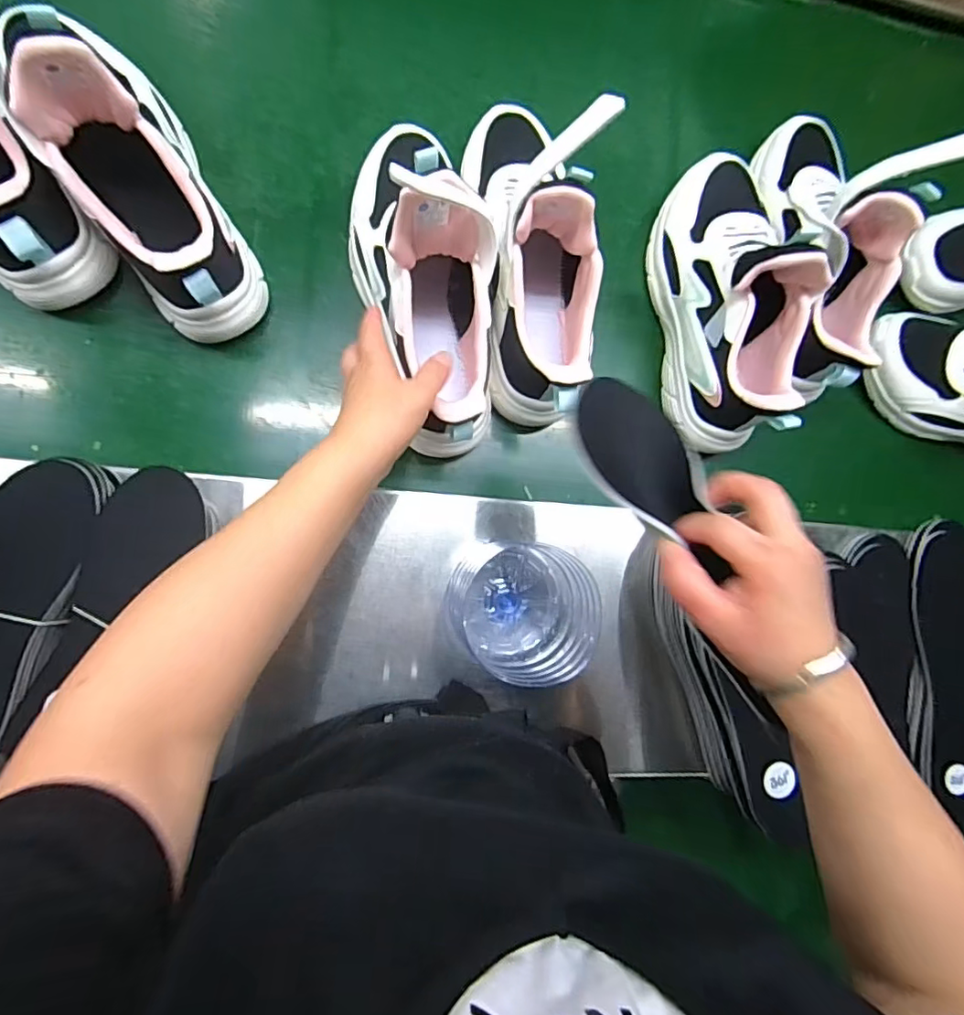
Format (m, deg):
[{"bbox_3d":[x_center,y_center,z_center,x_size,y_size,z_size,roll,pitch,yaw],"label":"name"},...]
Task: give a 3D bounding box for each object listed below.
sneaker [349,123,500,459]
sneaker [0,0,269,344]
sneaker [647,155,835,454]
[{"bbox_3d":[-0.045,-0.178,0.438,0.107,0.142,0.262,-4,91,-10],"label":"sneaker"},{"bbox_3d":[-0.251,-0.251,0.406,0.091,0.147,0.238,-29,95,-9],"label":"sneaker"},{"bbox_3d":[0.224,-0.193,0.501,0.093,0.137,0.262,-4,91,-10],"label":"sneaker"}]

